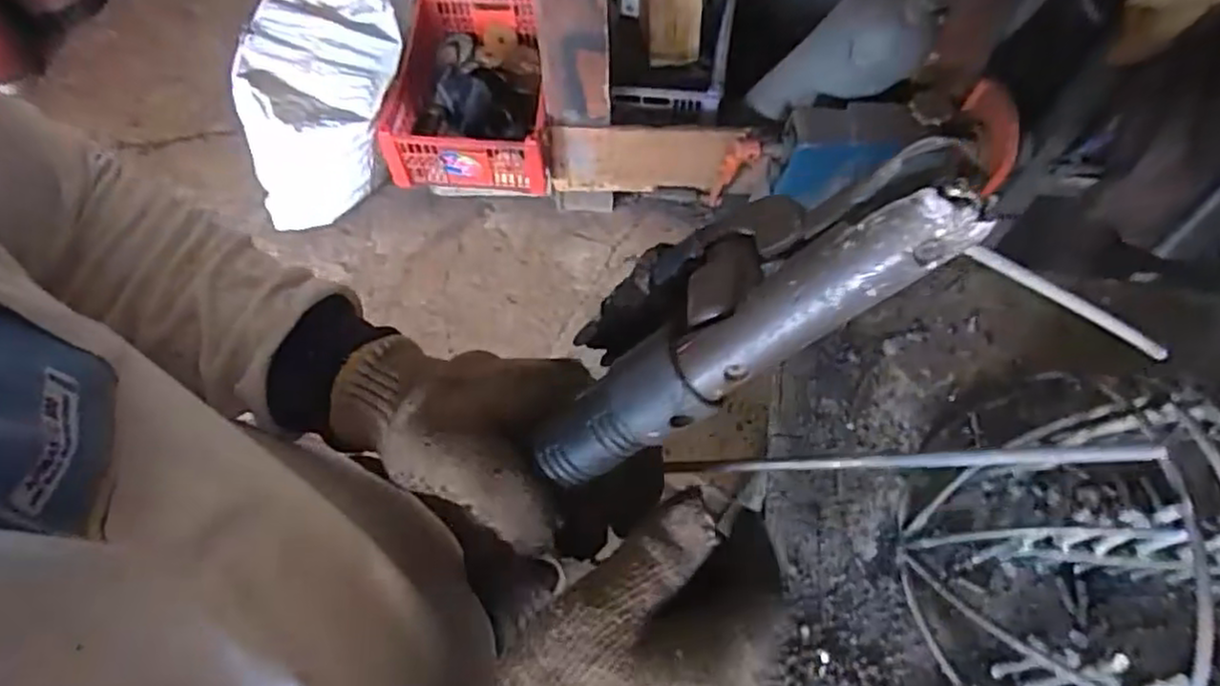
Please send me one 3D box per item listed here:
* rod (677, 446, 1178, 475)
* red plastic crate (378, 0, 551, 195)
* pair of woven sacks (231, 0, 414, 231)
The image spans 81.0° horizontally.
[{"bbox_3d":[0.100,0.045,0.269,0.174,0.005,0.005,-7,58,29],"label":"rod"},{"bbox_3d":[-0.290,-0.536,1.542,0.319,0.187,0.445,1,62,2],"label":"red plastic crate"},{"bbox_3d":[-0.538,-0.680,1.510,0.253,0.284,0.865,9,78,6],"label":"pair of woven sacks"}]

